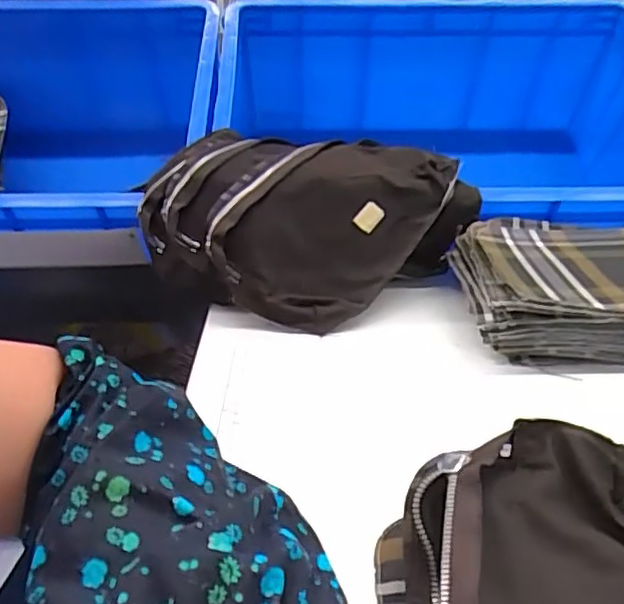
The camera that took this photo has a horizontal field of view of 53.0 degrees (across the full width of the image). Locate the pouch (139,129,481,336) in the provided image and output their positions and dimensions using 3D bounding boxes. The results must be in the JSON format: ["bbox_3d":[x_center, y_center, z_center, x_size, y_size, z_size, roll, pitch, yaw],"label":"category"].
[{"bbox_3d":[-0.002,-0.083,0.597,0.250,0.109,0.245,18,34,30],"label":"pouch"}]

